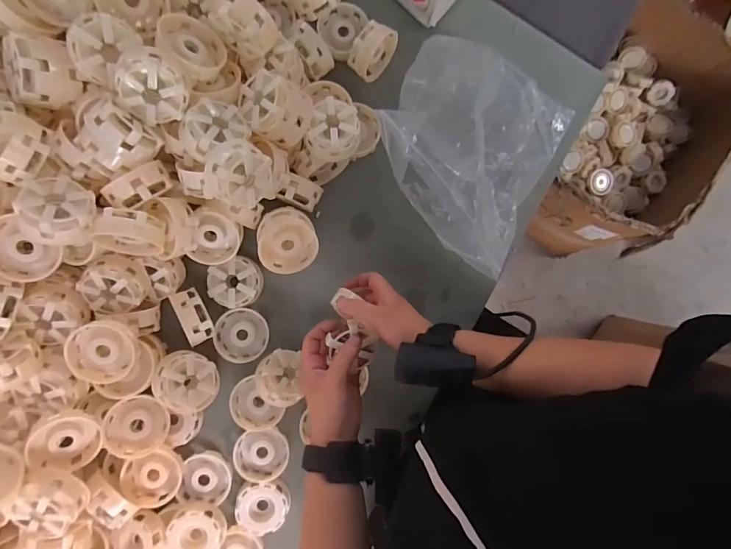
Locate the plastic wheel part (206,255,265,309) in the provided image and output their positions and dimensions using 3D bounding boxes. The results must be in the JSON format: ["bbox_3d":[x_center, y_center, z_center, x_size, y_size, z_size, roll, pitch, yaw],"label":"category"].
[{"bbox_3d":[-0.166,0.012,0.530,0.066,0.027,0.060,0,88,-7],"label":"plastic wheel part"}]

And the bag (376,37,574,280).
[{"bbox_3d":[0.138,-0.173,0.519,0.225,0.088,0.251,33,85,-5],"label":"bag"}]

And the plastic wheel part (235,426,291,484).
[{"bbox_3d":[-0.134,0.231,0.534,0.067,0.022,0.068,0,88,-7],"label":"plastic wheel part"}]

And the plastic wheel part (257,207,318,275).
[{"bbox_3d":[-0.094,-0.039,0.498,0.067,0.030,0.077,-8,112,-17],"label":"plastic wheel part"}]

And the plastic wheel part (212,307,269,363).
[{"bbox_3d":[-0.160,0.078,0.536,0.066,0.015,0.069,0,88,-7],"label":"plastic wheel part"}]

